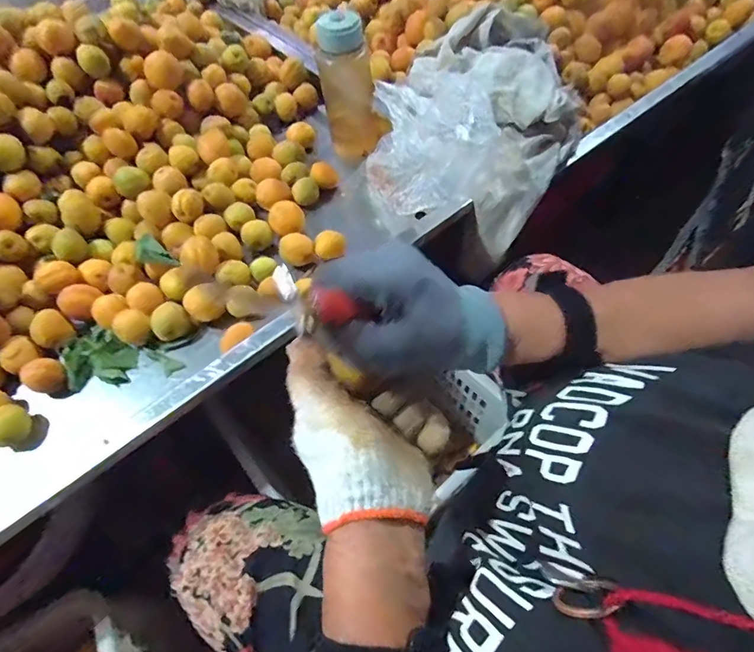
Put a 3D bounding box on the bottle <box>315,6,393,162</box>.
[{"bbox_3d":[-0.041,-0.387,0.693,0.086,0.212,0.075,-18,60,-8],"label":"bottle"}]

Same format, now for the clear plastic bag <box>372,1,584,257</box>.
[{"bbox_3d":[0.150,-0.307,0.646,0.269,0.165,0.368,25,63,17],"label":"clear plastic bag"}]

